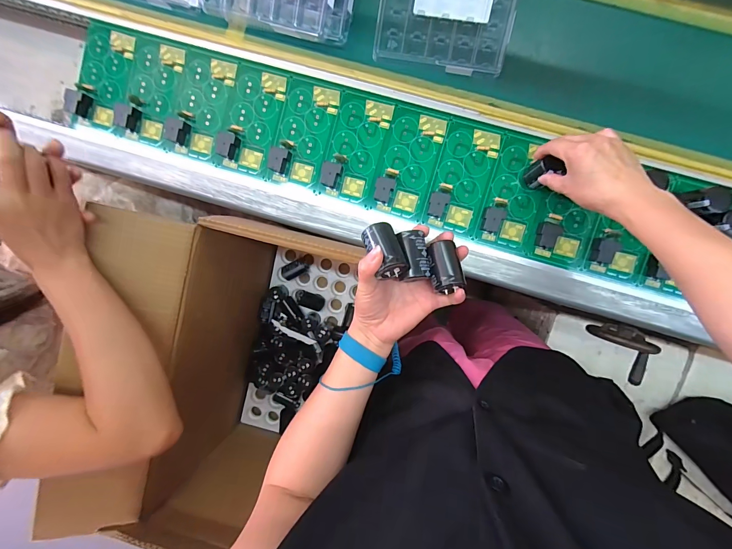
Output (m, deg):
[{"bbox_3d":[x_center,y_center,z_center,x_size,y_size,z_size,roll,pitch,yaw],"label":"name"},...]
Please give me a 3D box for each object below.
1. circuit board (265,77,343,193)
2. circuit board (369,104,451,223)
[{"bbox_3d":[-0.092,-0.201,0.485,0.077,0.018,0.150,17,96,2],"label":"circuit board"},{"bbox_3d":[0.062,-0.158,0.480,0.077,0.020,0.151,16,96,2],"label":"circuit board"}]

